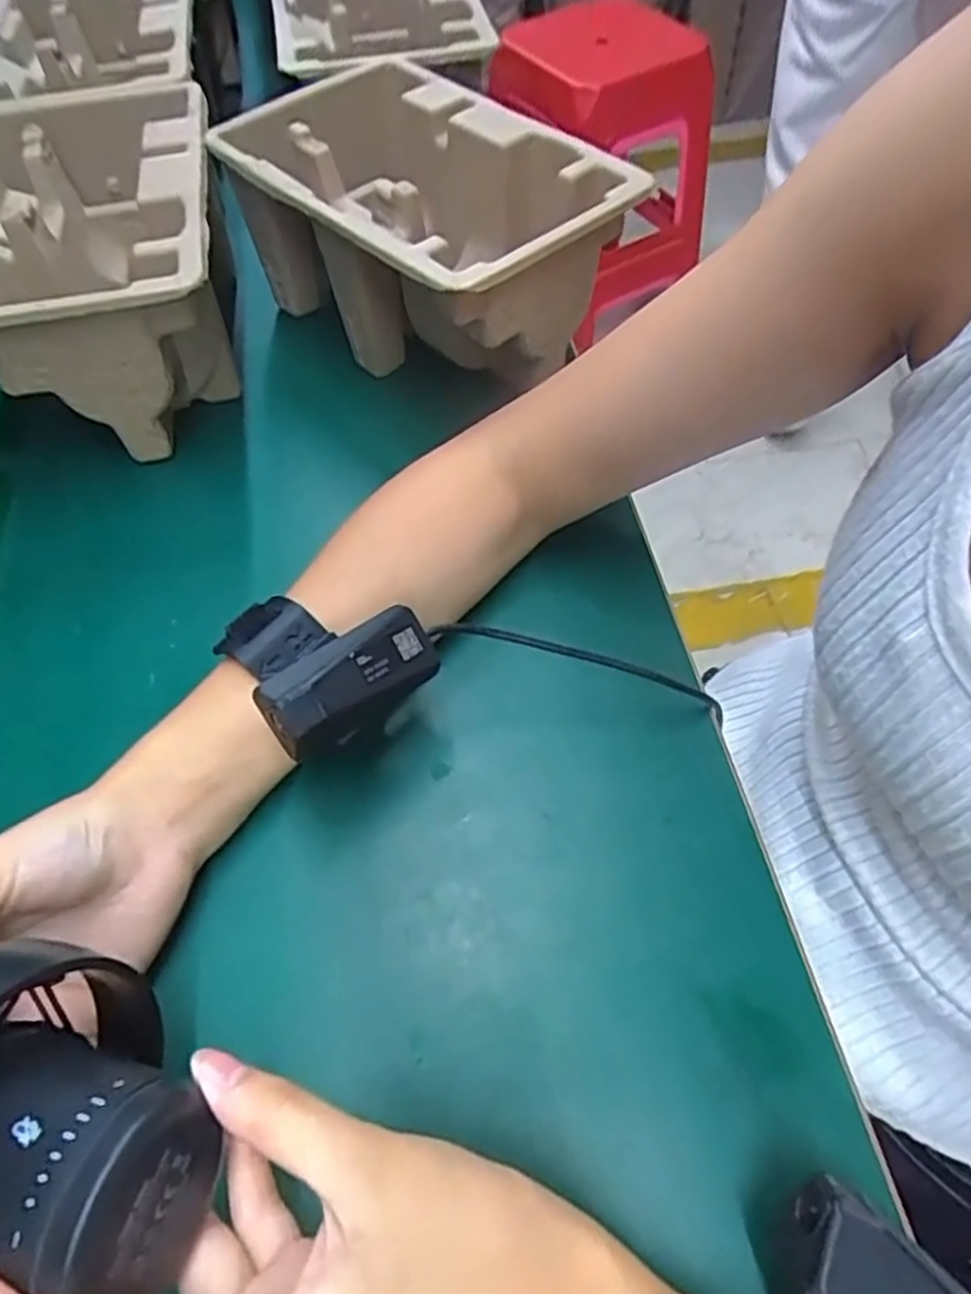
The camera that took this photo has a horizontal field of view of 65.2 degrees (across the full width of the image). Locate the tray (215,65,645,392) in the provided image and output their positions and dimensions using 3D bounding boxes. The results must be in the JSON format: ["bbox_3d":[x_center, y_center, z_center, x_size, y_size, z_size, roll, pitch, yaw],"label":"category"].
[{"bbox_3d":[-0.037,-0.238,0.454,0.151,0.107,0.221,-34,62,-20],"label":"tray"}]

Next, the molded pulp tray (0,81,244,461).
[{"bbox_3d":[-0.226,-0.227,0.456,0.145,0.101,0.229,-9,57,-6],"label":"molded pulp tray"}]

